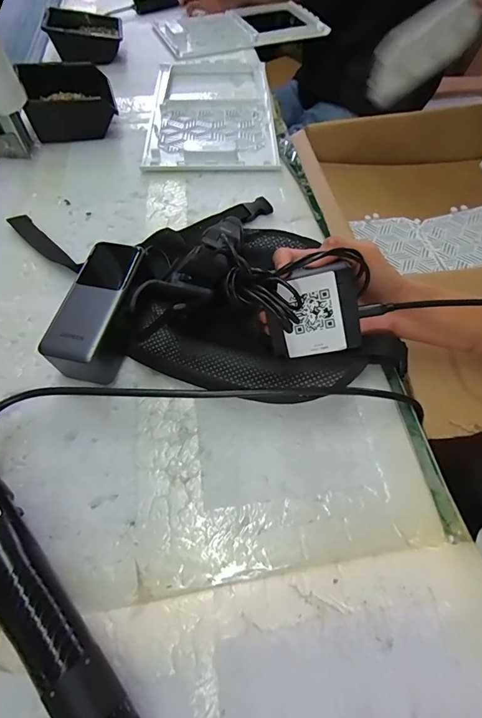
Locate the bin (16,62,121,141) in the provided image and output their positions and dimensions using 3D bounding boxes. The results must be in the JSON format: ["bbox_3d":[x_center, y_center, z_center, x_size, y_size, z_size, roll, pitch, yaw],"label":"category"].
[{"bbox_3d":[-0.263,-0.396,0.589,0.121,0.067,0.124,-17,58,-9],"label":"bin"}]

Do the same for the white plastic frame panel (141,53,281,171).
[{"bbox_3d":[-0.050,-0.435,0.643,0.198,0.018,0.397,-3,57,0],"label":"white plastic frame panel"}]

